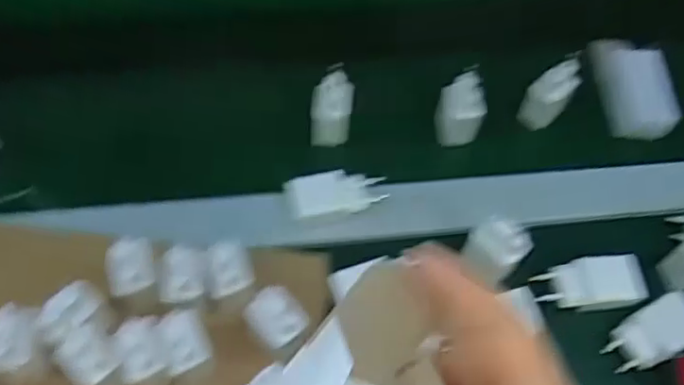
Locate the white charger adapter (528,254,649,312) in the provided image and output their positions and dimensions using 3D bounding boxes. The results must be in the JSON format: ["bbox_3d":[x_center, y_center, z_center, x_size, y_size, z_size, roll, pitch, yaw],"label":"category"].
[{"bbox_3d":[0.203,0.077,0.518,0.076,0.022,0.042,-8,67,3],"label":"white charger adapter"}]

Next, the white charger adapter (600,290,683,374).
[{"bbox_3d":[0.247,0.110,0.492,0.079,0.025,0.041,-23,65,-17],"label":"white charger adapter"}]

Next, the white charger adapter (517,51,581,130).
[{"bbox_3d":[0.204,-0.099,0.610,0.032,0.083,0.027,44,38,22],"label":"white charger adapter"}]

